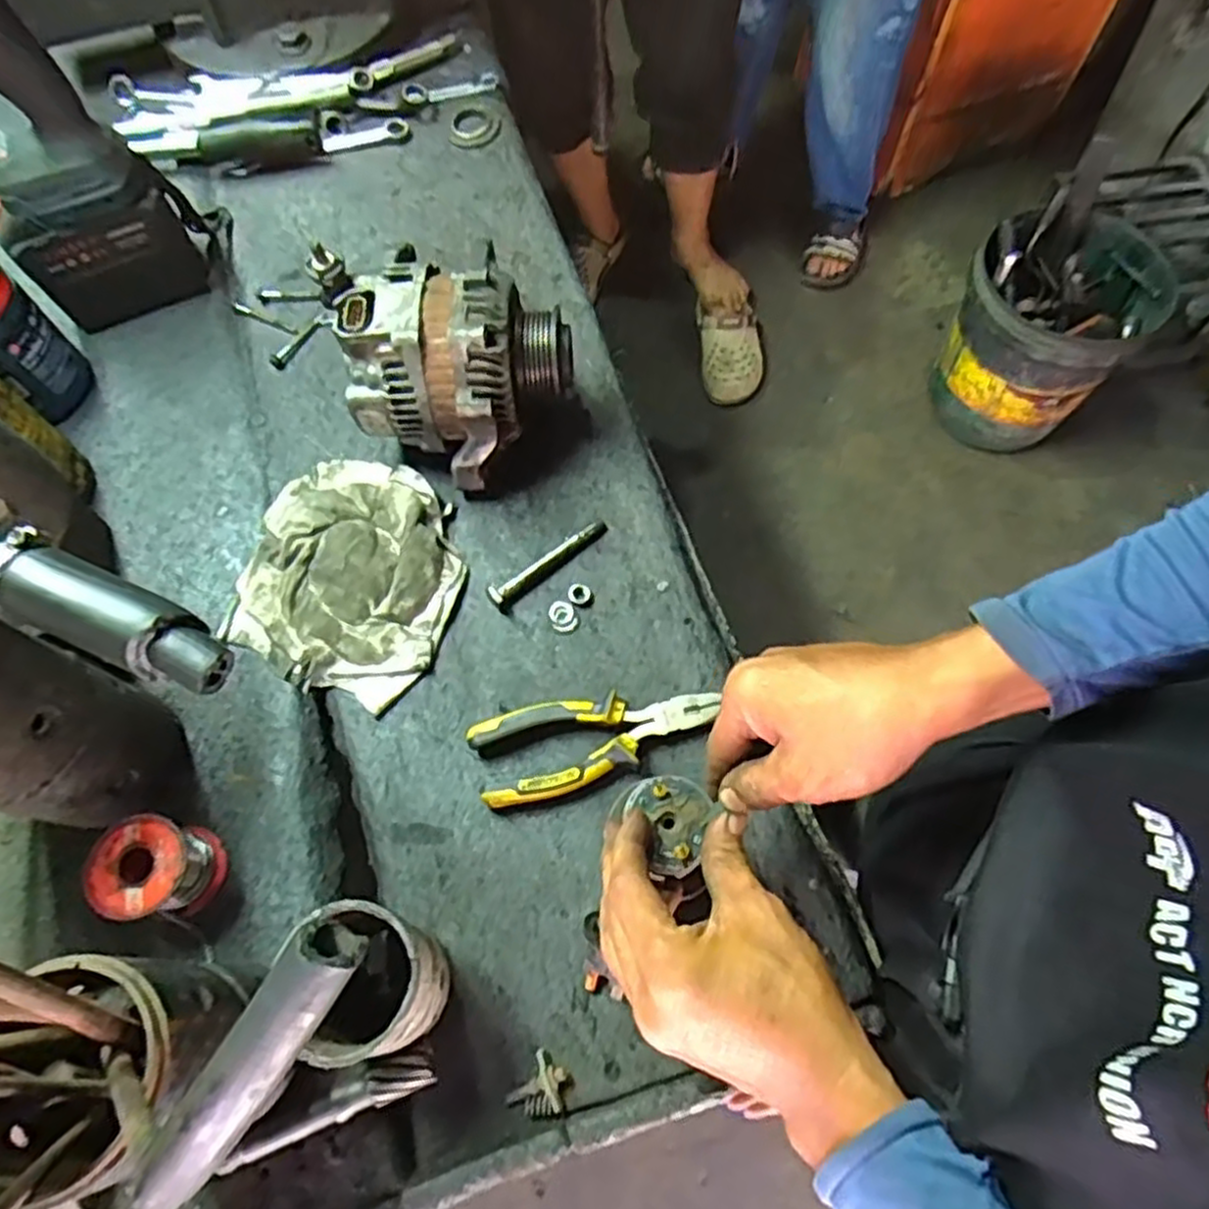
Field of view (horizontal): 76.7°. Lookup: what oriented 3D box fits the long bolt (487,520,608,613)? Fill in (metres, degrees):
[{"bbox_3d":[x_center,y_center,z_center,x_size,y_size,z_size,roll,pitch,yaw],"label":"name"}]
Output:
[{"bbox_3d":[-0.041,-0.032,0.555,0.100,0.014,0.016,-39,72,-14],"label":"long bolt"}]

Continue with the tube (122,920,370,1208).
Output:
[{"bbox_3d":[-0.089,0.117,0.190,0.017,0.014,0.083,36,91,14],"label":"tube"}]

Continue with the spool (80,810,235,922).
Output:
[{"bbox_3d":[-0.257,0.153,0.442,0.050,0.053,0.053,0,68,1],"label":"spool"}]

